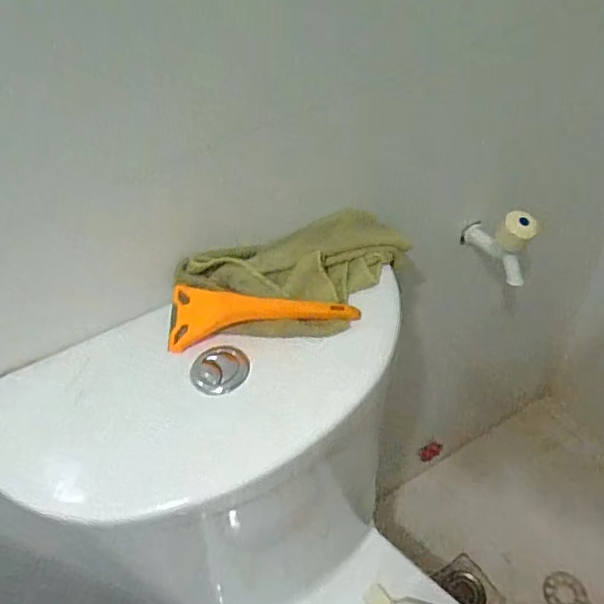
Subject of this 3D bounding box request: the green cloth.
[{"bbox_3d":[0.003,-0.027,0.509,0.220,0.048,0.126,-13,46,-6],"label":"green cloth"}]

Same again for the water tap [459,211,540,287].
[{"bbox_3d":[0.239,-0.080,0.671,0.036,0.082,0.095,-26,48,-19],"label":"water tap"}]

